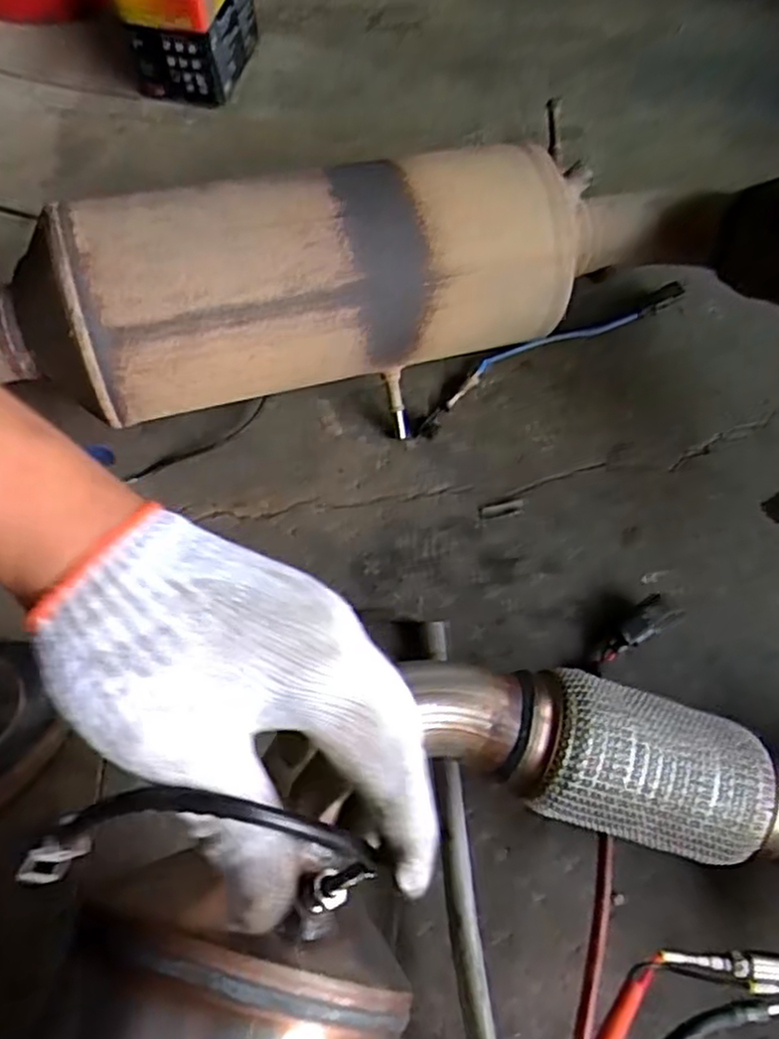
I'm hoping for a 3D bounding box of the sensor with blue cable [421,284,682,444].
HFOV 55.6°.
[{"bbox_3d":[0.133,-0.146,0.633,0.274,0.021,0.037,-30,68,-13],"label":"sensor with blue cable"}]

